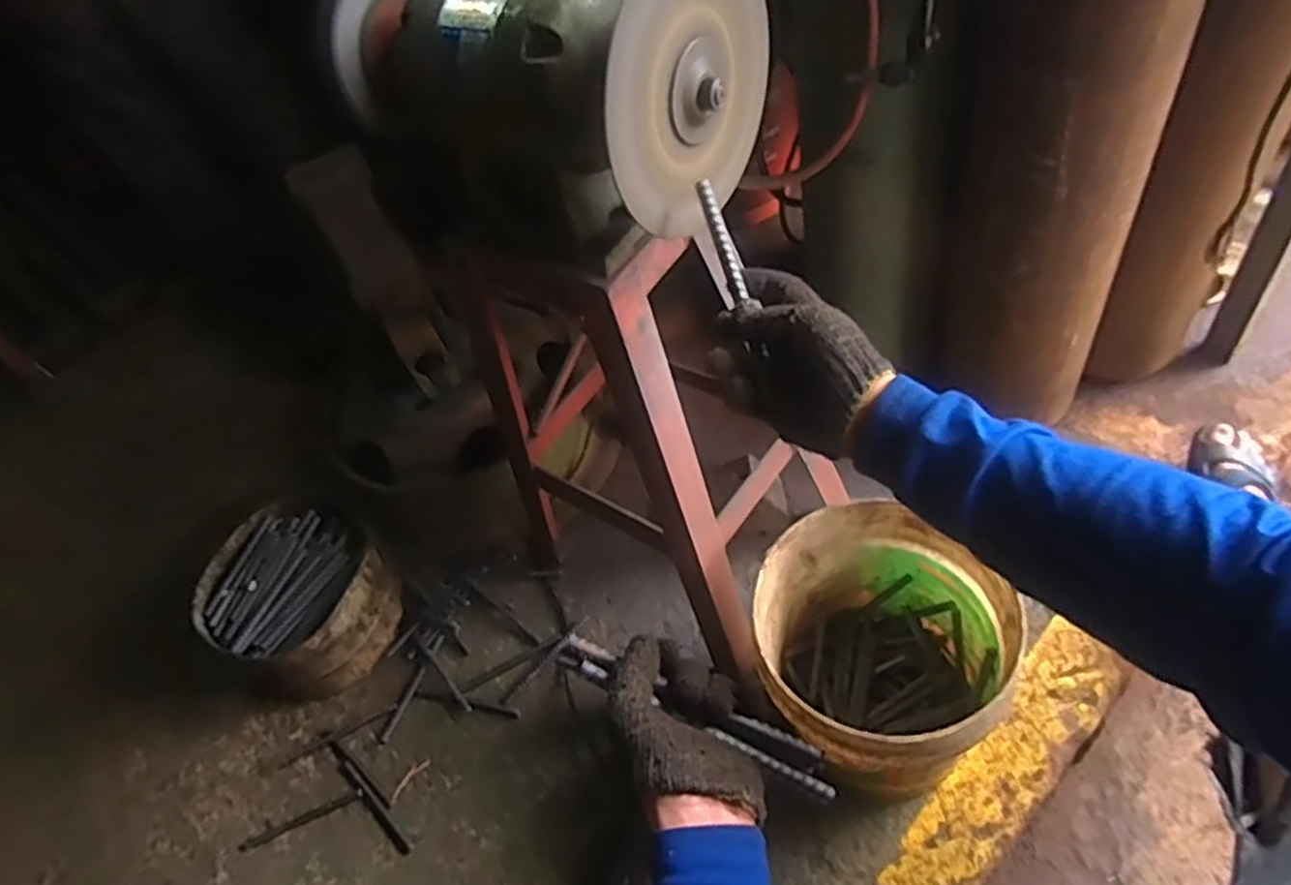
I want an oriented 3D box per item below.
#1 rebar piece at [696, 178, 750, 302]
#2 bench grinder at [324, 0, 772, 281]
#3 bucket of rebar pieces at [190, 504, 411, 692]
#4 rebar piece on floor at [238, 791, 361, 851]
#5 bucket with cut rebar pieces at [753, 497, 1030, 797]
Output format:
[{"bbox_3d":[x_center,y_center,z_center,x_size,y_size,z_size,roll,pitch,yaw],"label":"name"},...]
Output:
[{"bbox_3d":[0.060,-0.160,0.589,0.012,0.010,0.102,-15,79,-8],"label":"rebar piece"},{"bbox_3d":[-0.089,-0.329,0.699,0.384,0.232,0.211,28,64,31],"label":"bench grinder"},{"bbox_3d":[-0.572,0.266,1.272,0.283,0.181,0.272,20,60,27],"label":"bucket of rebar pieces"},{"bbox_3d":[-0.509,0.557,1.104,0.183,0.010,0.015,-25,51,-5],"label":"rebar piece on floor"},{"bbox_3d":[0.278,0.274,0.927,0.276,0.265,0.286,-7,52,9],"label":"bucket with cut rebar pieces"}]

